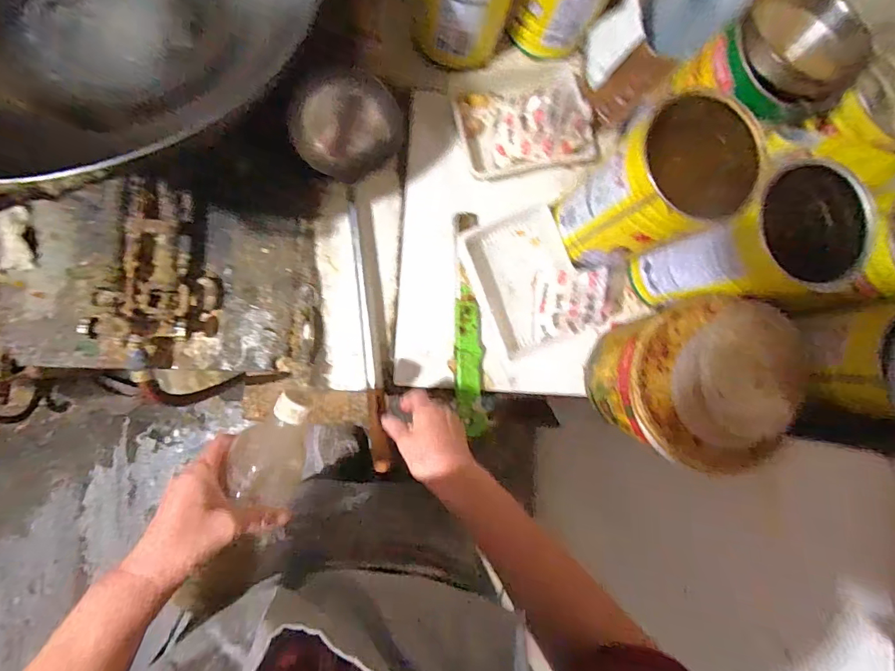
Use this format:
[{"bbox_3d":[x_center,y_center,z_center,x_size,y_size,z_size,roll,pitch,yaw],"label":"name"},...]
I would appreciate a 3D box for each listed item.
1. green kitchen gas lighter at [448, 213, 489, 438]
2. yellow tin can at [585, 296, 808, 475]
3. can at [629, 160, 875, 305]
[{"bbox_3d":[0.029,-0.015,0.585,0.046,0.015,0.297,0,86,-7],"label":"green kitchen gas lighter"},{"bbox_3d":[0.284,0.056,0.520,0.173,0.156,0.179,1,86,-7],"label":"yellow tin can"},{"bbox_3d":[0.339,-0.099,0.509,0.124,0.204,0.113,1,86,-7],"label":"can"}]

